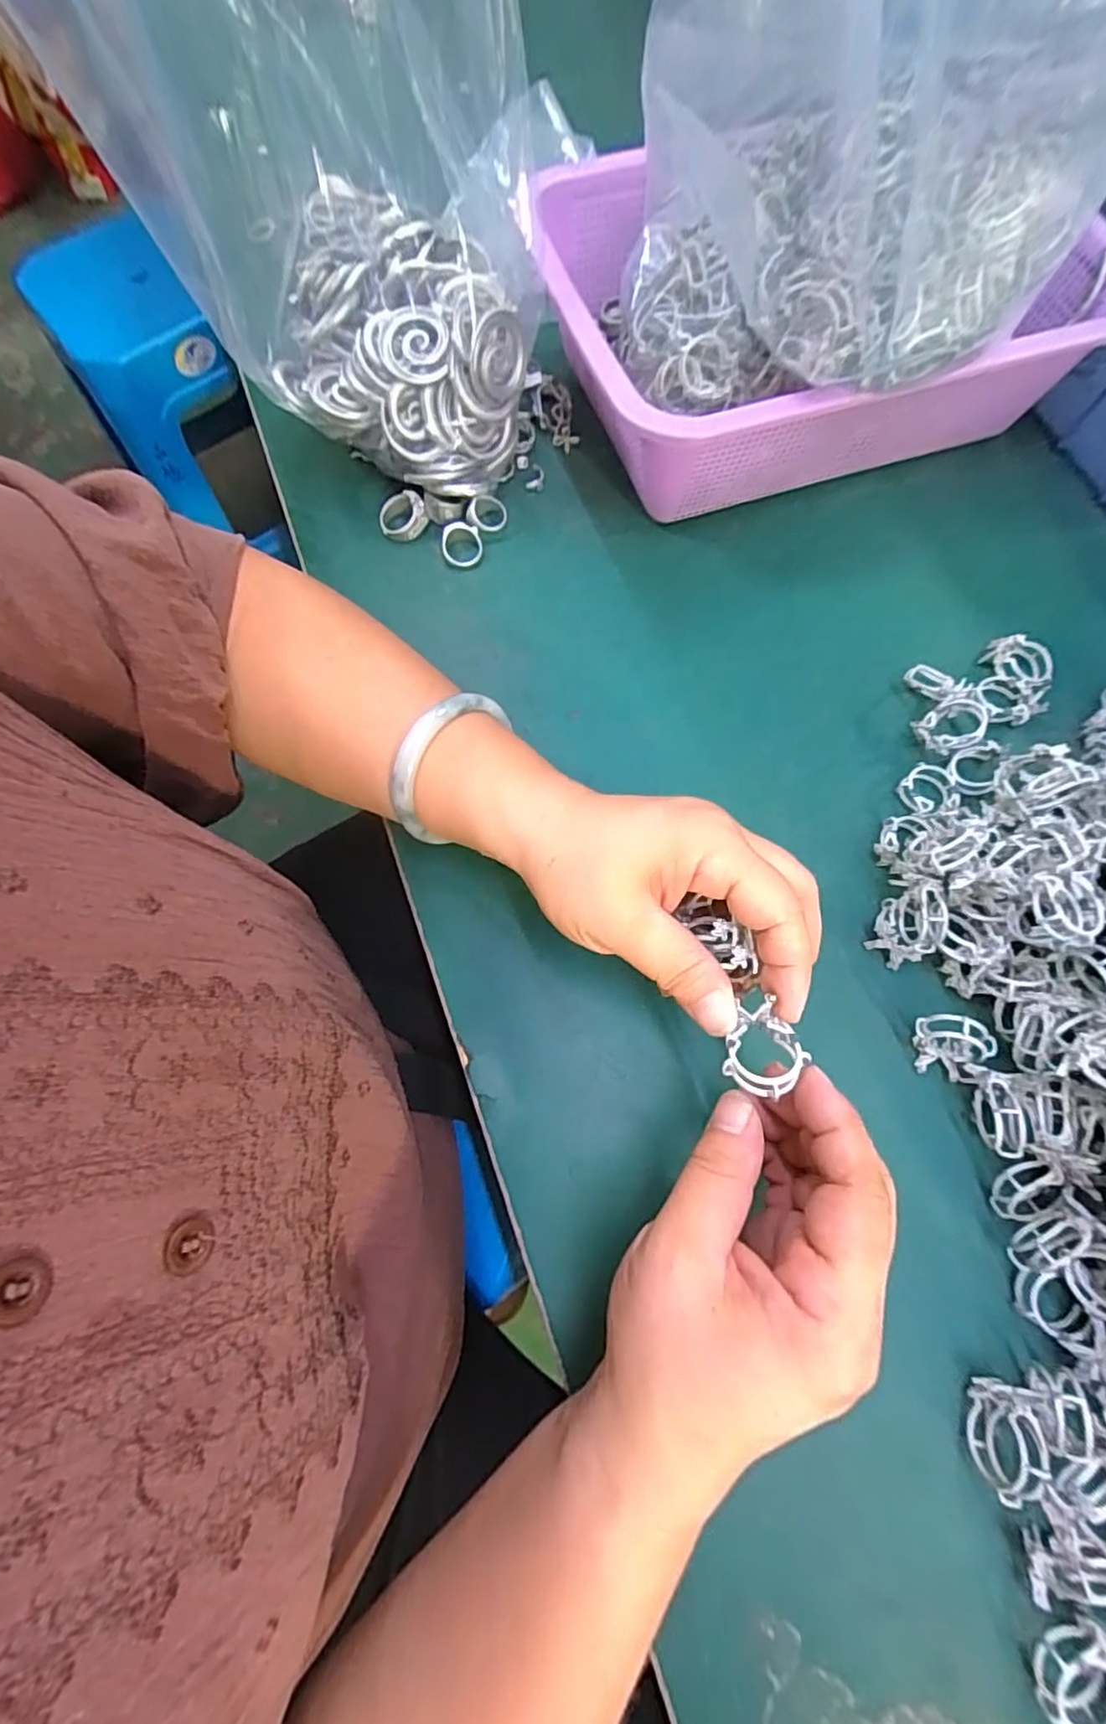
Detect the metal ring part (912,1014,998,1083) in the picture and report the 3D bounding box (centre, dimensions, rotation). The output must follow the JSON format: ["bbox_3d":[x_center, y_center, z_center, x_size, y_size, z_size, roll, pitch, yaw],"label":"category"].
[{"bbox_3d":[0.165,0.078,0.251,0.026,0.029,0.022,15,72,6],"label":"metal ring part"}]

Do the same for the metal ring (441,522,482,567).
[{"bbox_3d":[-0.053,-0.183,0.347,0.023,0.004,0.025,0,92,-11],"label":"metal ring"}]

